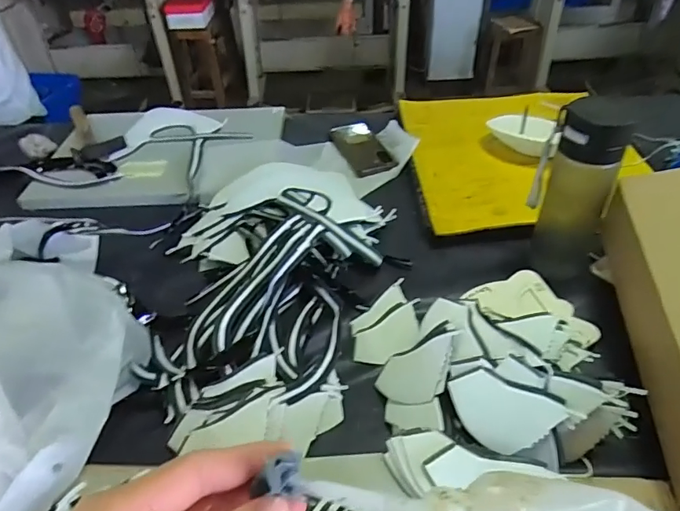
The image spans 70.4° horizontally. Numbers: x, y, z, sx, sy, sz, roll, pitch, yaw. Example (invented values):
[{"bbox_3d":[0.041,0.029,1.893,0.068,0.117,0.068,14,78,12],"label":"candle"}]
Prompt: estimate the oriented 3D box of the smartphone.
[{"bbox_3d":[0.038,-0.195,0.866,0.071,0.006,0.166,-21,47,-7],"label":"smartphone"}]

